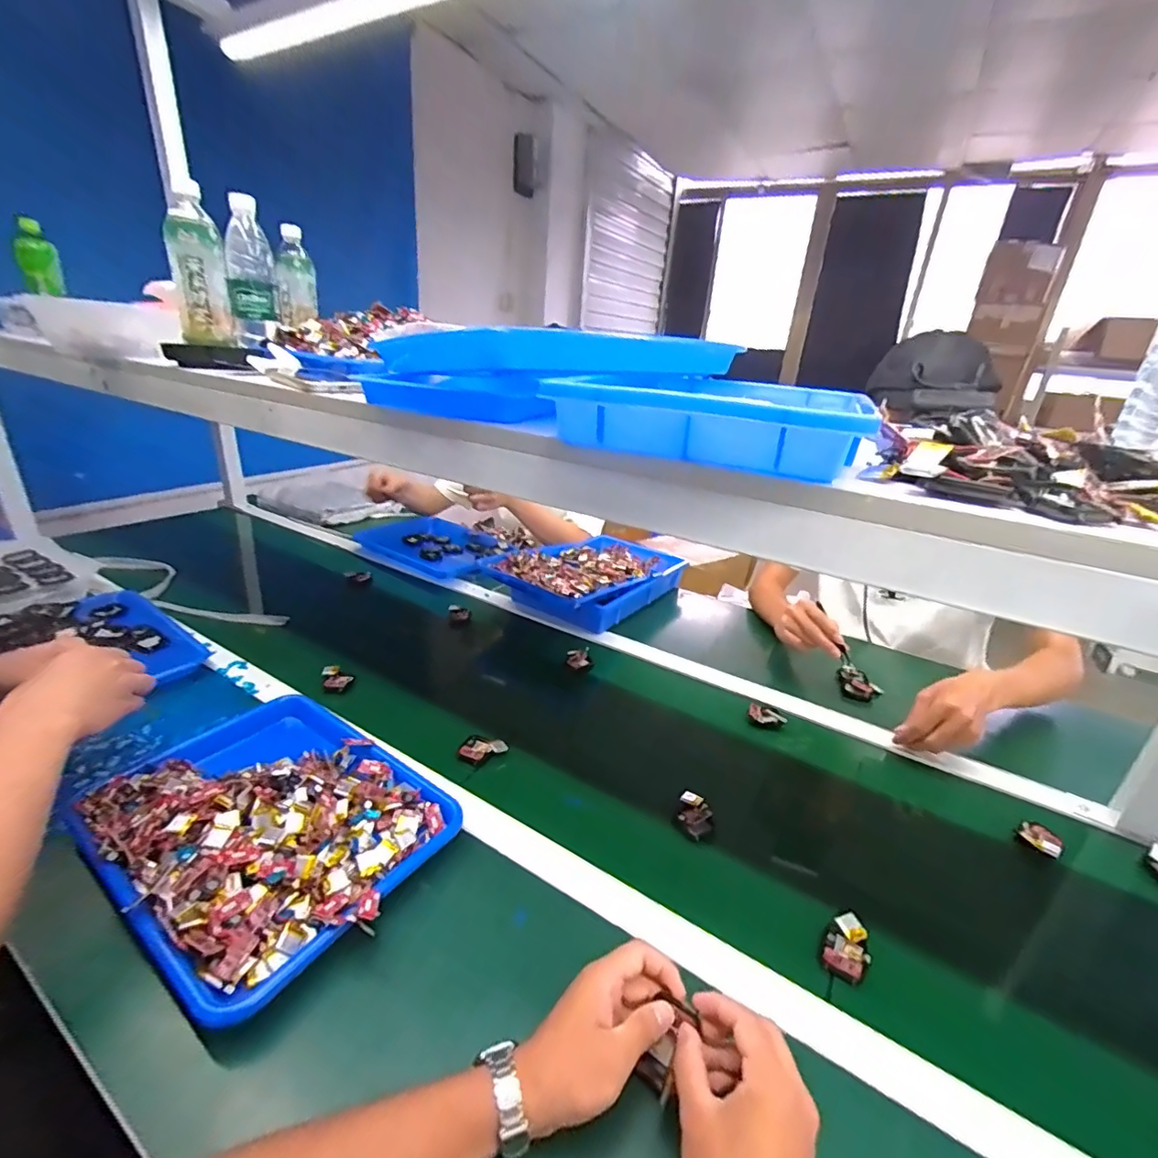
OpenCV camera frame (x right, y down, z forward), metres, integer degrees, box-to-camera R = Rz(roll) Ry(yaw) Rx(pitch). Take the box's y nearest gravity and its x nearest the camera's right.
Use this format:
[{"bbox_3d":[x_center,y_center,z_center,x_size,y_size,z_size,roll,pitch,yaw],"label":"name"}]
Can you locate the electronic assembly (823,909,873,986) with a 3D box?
[{"bbox_3d":[0.245,0.332,0.491,0.035,0.014,0.061,21,29,33],"label":"electronic assembly"}]

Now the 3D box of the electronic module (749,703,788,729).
[{"bbox_3d":[0.276,0.203,0.799,0.045,0.021,0.042,-2,25,-13],"label":"electronic module"}]

